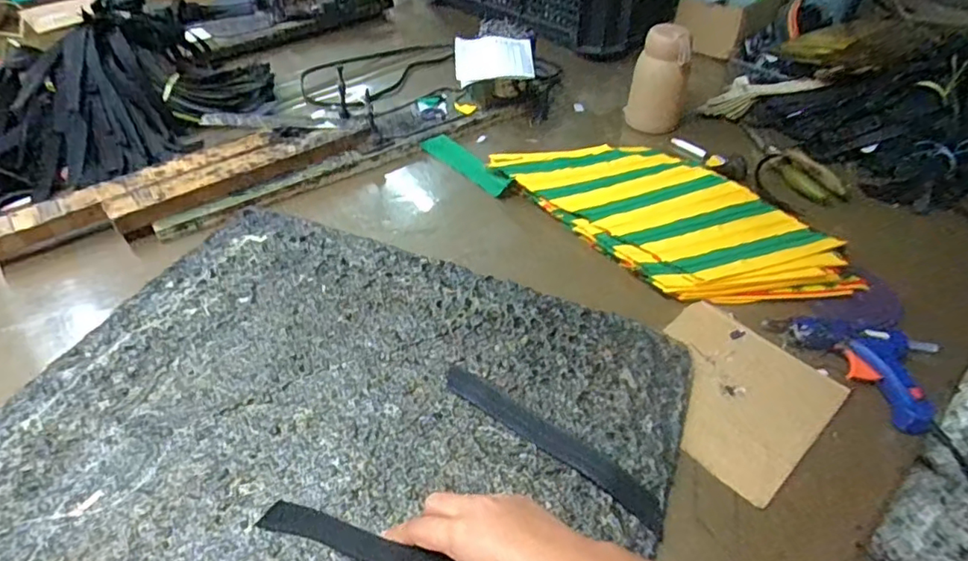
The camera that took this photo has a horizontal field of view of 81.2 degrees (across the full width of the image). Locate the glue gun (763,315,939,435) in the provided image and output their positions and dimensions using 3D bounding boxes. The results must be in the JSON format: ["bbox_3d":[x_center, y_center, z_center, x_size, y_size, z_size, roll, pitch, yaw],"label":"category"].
[{"bbox_3d":[0.355,0.062,0.526,0.100,0.027,0.143,-31,53,-27],"label":"glue gun"}]

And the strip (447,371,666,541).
[{"bbox_3d":[0.053,0.127,0.461,0.206,0.004,0.026,29,52,25],"label":"strip"}]

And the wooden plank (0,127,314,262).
[{"bbox_3d":[-0.381,-0.115,0.672,0.356,0.032,0.053,-30,53,-27],"label":"wooden plank"}]

